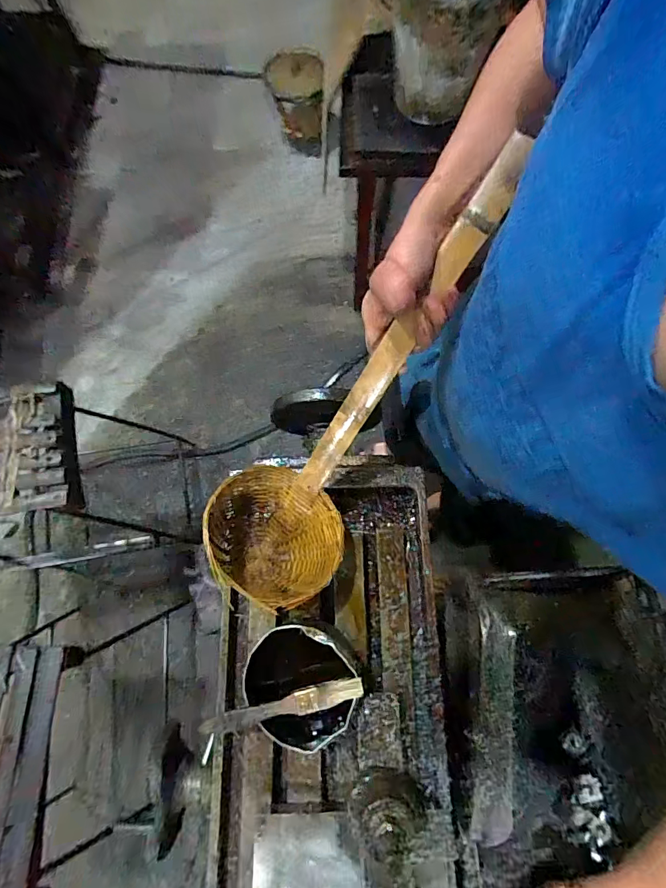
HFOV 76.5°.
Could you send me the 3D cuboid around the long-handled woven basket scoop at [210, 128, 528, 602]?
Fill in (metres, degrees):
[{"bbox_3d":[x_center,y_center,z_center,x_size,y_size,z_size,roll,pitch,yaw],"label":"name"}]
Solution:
[{"bbox_3d":[0.019,-0.028,0.387,0.141,0.093,0.468,37,108,11],"label":"long-handled woven basket scoop"}]

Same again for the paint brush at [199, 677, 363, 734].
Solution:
[{"bbox_3d":[-0.046,0.244,0.391,0.150,0.006,0.020,-14,74,-1],"label":"paint brush"}]

